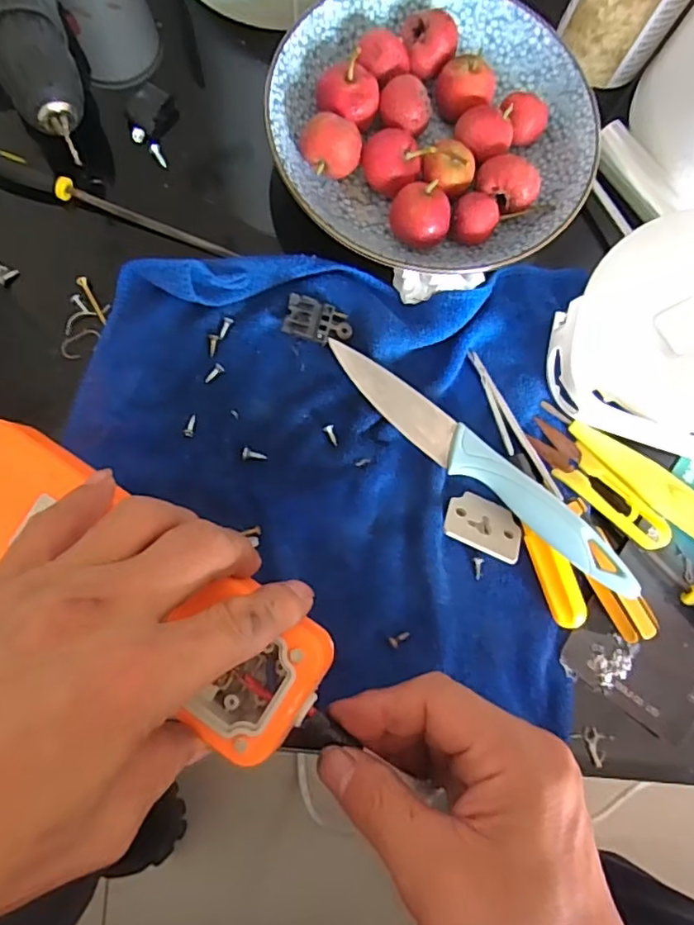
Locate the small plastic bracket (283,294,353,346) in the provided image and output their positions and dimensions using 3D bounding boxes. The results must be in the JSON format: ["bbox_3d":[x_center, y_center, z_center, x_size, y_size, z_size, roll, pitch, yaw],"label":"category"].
[{"bbox_3d":[-0.015,-0.076,0.311,0.035,0.007,0.022,14,79,-4],"label":"small plastic bracket"}]

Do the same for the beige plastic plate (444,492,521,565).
[{"bbox_3d":[0.071,0.033,0.299,0.040,0.005,0.031,23,52,0],"label":"beige plastic plate"}]

